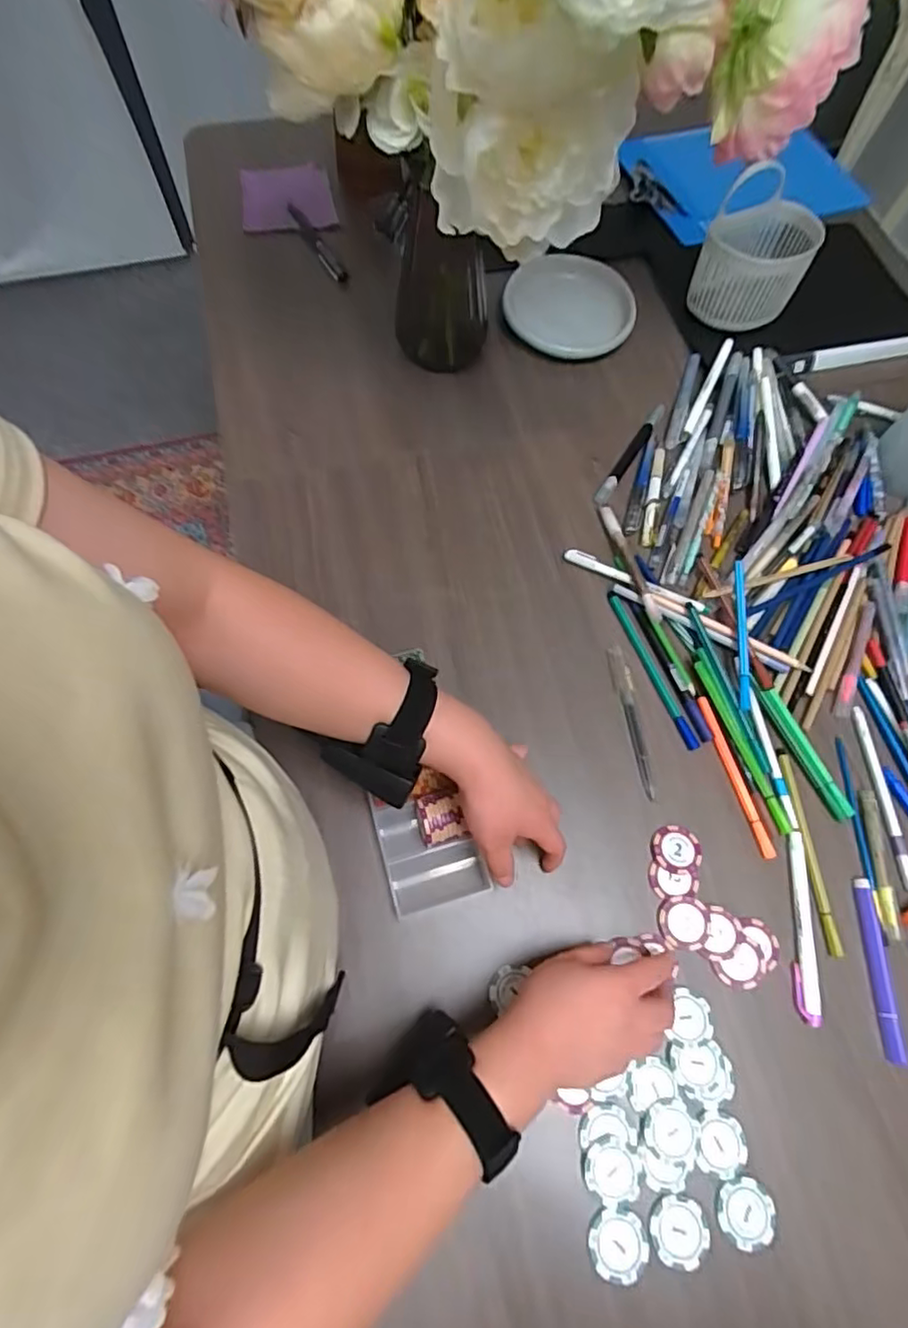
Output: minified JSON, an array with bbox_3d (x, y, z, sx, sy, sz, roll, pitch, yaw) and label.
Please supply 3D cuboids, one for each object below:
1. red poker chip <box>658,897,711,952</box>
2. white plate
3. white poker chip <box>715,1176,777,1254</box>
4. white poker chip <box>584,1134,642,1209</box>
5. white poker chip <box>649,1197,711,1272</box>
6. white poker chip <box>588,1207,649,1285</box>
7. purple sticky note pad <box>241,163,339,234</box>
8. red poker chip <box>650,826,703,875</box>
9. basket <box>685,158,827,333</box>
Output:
[{"bbox_3d":[0.180,0.203,0.475,0.038,0.004,0.037,1,69,-2],"label":"red poker chip"},{"bbox_3d":[0.136,-0.425,0.719,0.147,0.030,0.143,1,69,-2],"label":"white plate"},{"bbox_3d":[0.198,0.371,0.411,0.040,0.004,0.038,11,69,2],"label":"white poker chip"},{"bbox_3d":[0.108,0.345,0.415,0.037,0.004,0.037,1,69,-2],"label":"white poker chip"},{"bbox_3d":[0.150,0.377,0.405,0.037,0.004,0.039,1,69,-2],"label":"white poker chip"},{"bbox_3d":[0.109,0.383,0.401,0.040,0.004,0.037,1,69,-2],"label":"white poker chip"},{"bbox_3d":[-0.207,-0.576,0.758,0.111,0.012,0.099,-11,78,-10],"label":"purple sticky note pad"},{"bbox_3d":[0.182,0.152,0.498,0.040,0.004,0.037,4,69,-1],"label":"red poker chip"},{"bbox_3d":[0.347,-0.472,0.694,0.114,0.104,0.119,27,71,8],"label":"basket"}]

